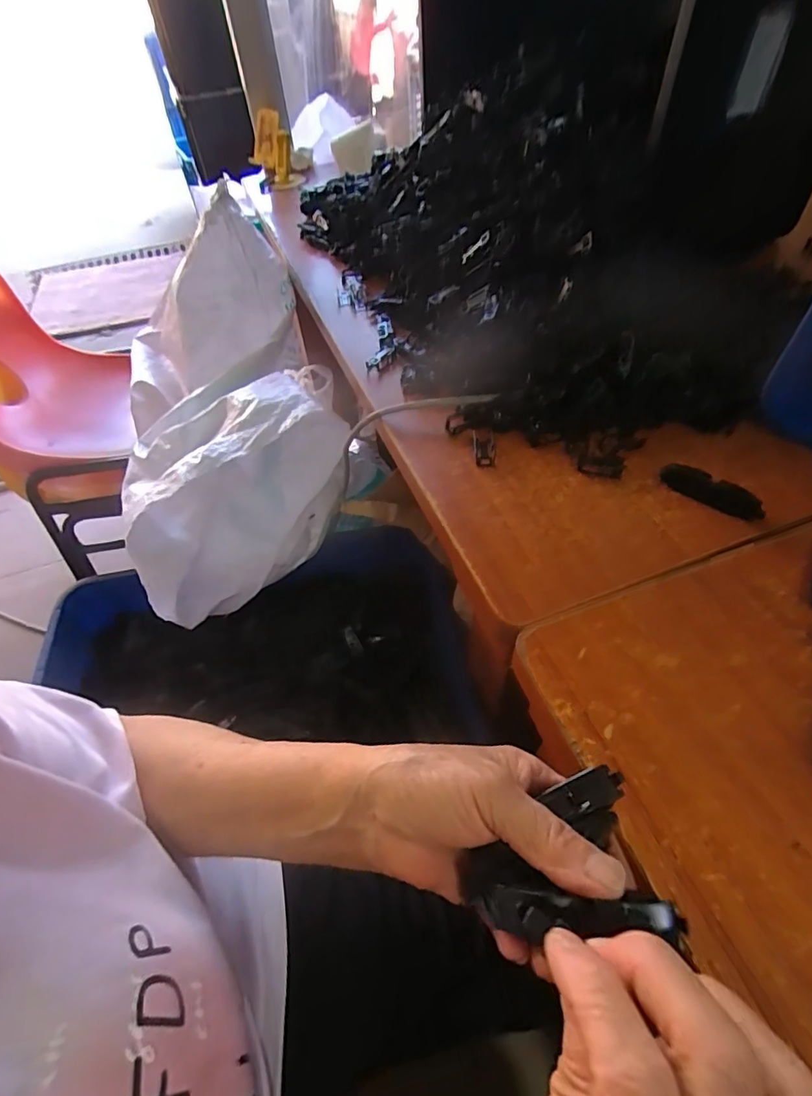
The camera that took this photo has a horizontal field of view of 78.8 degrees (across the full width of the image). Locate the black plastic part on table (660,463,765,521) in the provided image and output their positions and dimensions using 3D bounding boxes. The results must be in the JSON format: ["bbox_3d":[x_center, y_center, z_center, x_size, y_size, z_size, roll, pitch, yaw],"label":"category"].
[{"bbox_3d":[0.256,-0.048,0.414,0.022,0.016,0.081,-37,57,-22],"label":"black plastic part on table"}]

